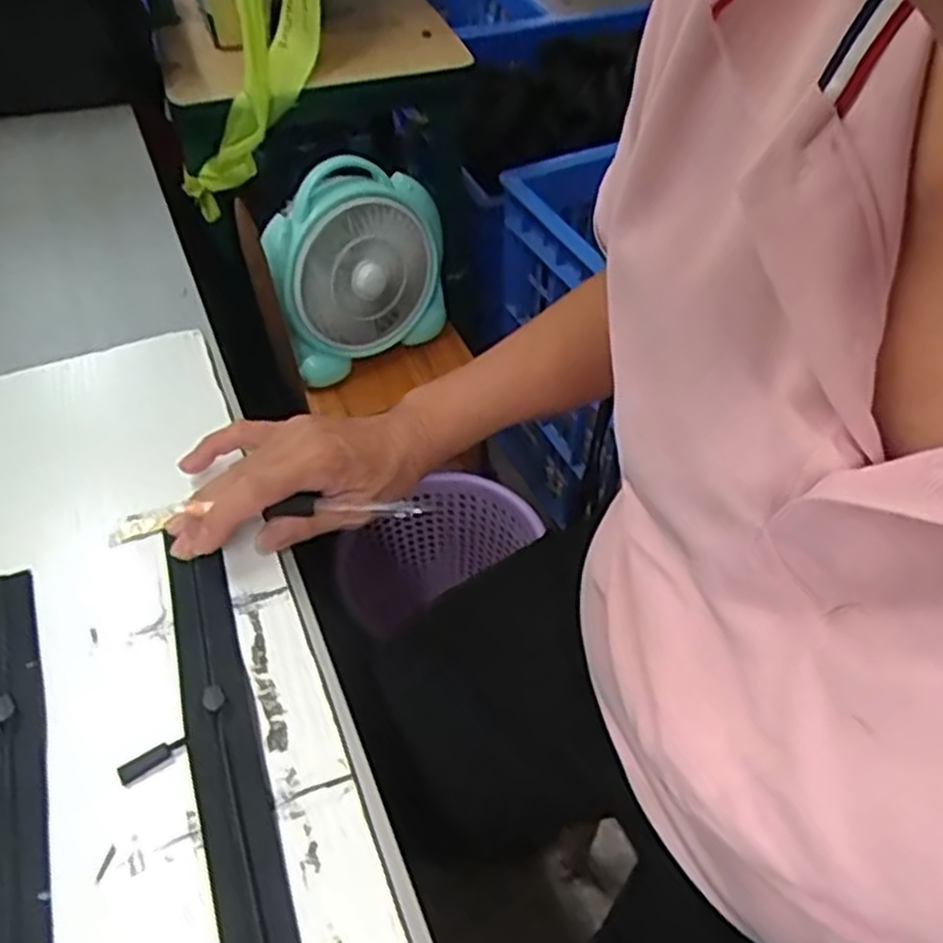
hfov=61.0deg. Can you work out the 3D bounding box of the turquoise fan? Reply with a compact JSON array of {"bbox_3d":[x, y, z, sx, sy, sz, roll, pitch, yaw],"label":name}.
[{"bbox_3d":[-0.133,-0.243,0.955,0.222,0.216,0.079,-27,54,-22],"label":"turquoise fan"}]

